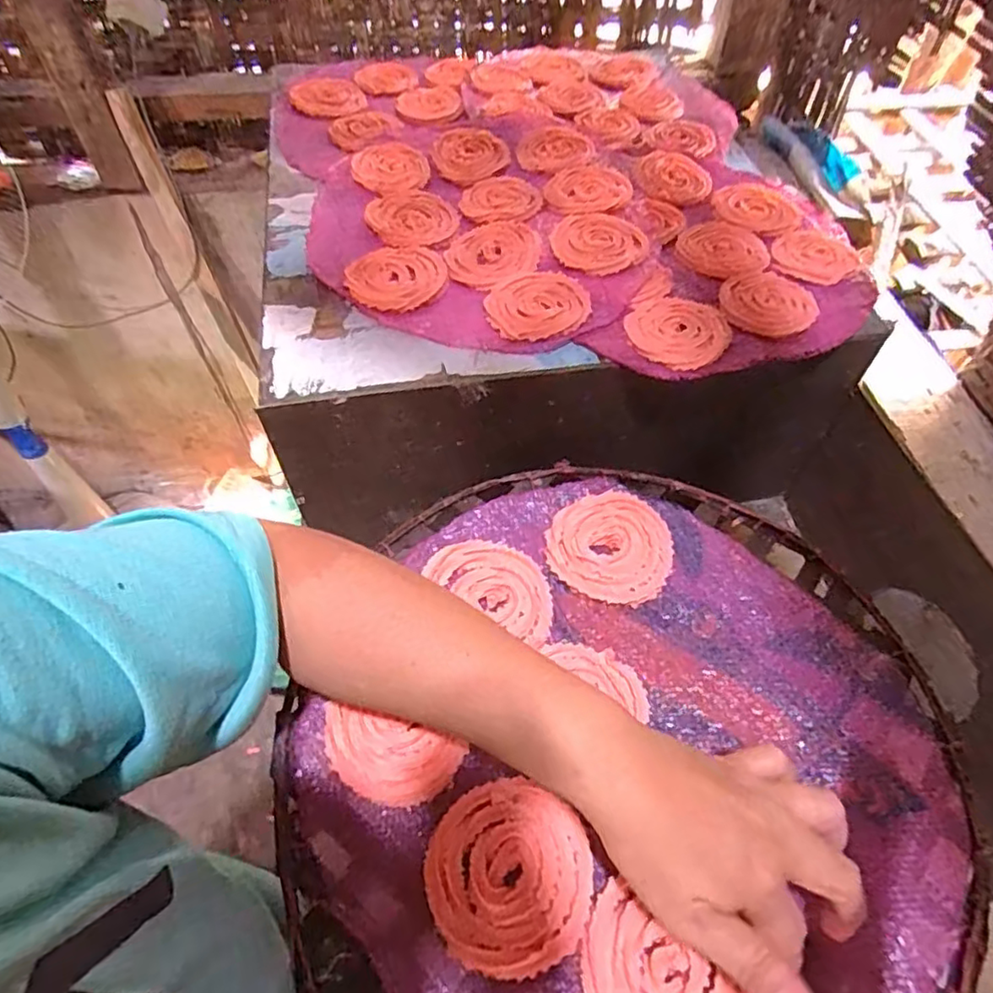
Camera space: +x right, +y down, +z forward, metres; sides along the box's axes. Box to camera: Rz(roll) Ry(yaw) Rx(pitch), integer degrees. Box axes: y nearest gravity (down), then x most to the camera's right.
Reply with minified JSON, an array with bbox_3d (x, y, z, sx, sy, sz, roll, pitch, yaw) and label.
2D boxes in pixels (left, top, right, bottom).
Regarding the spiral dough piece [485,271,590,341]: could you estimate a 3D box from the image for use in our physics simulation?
[{"bbox_3d":[0.035,-0.163,0.534,0.087,0.006,0.074,-15,59,-10],"label":"spiral dough piece"}]

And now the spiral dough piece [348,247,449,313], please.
[{"bbox_3d":[-0.087,-0.193,0.550,0.085,0.008,0.080,1,58,-1],"label":"spiral dough piece"}]

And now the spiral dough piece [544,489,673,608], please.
[{"bbox_3d":[0.080,0.034,0.437,0.083,0.004,0.085,1,58,-1],"label":"spiral dough piece"}]

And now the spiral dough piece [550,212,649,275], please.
[{"bbox_3d":[0.094,-0.234,0.576,0.084,0.006,0.088,14,59,7],"label":"spiral dough piece"}]

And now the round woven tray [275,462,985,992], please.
[{"bbox_3d":[0.077,0.136,0.363,0.349,0.029,0.375,1,58,-1],"label":"round woven tray"}]

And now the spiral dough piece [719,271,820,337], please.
[{"bbox_3d":[0.233,-0.167,0.535,0.076,0.004,0.076,22,60,12],"label":"spiral dough piece"}]

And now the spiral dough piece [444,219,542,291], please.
[{"bbox_3d":[-0.002,-0.223,0.573,0.088,0.006,0.087,1,58,-1],"label":"spiral dough piece"}]

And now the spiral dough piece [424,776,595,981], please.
[{"bbox_3d":[0.007,0.190,0.317,0.081,0.004,0.082,1,58,-1],"label":"spiral dough piece"}]

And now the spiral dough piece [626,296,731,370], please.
[{"bbox_3d":[0.151,-0.137,0.517,0.086,0.005,0.079,1,58,-1],"label":"spiral dough piece"}]

